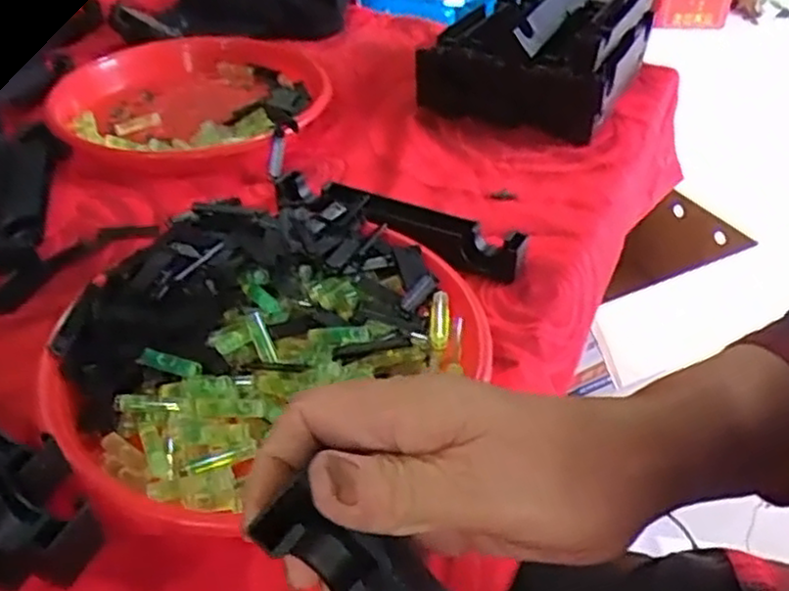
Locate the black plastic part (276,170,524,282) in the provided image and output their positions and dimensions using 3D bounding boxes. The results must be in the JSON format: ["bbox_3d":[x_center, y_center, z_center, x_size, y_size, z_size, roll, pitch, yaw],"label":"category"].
[{"bbox_3d":[-0.002,-0.048,0.532,0.184,0.034,0.043,19,42,21],"label":"black plastic part"}]

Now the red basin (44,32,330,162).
[{"bbox_3d":[-0.178,-0.177,0.693,0.228,0.048,0.228,0,39,0],"label":"red basin"}]

